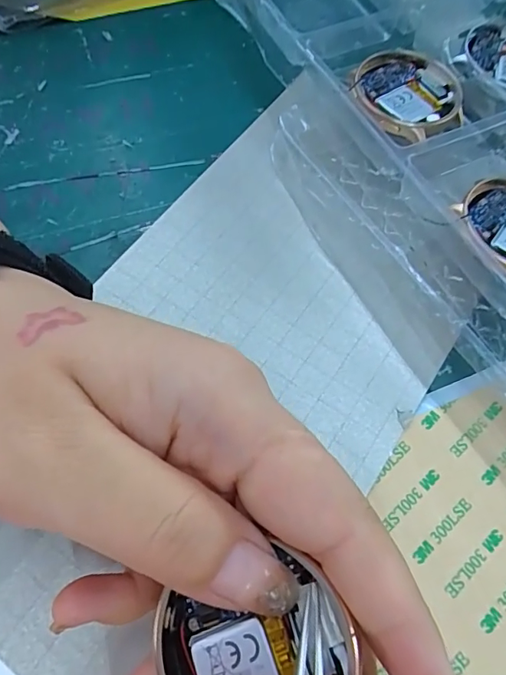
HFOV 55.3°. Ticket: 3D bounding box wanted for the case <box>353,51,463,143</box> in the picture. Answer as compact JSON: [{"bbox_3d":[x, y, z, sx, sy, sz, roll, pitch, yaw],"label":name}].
[{"bbox_3d":[0.065,-0.104,0.203,0.044,0.007,0.042,0,63,0],"label":"case"}]

